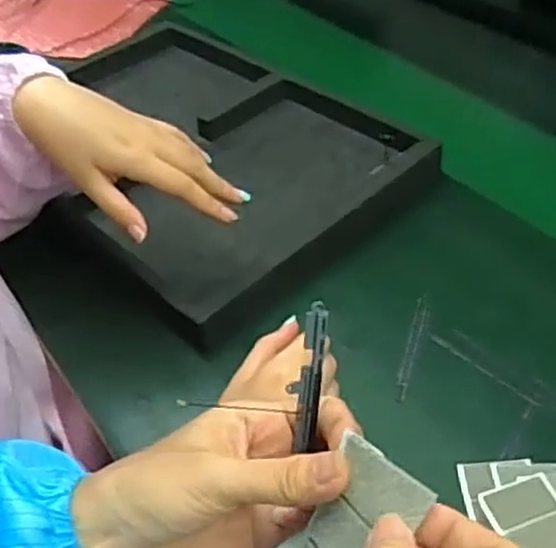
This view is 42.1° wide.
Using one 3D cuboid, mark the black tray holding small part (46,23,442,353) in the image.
[{"bbox_3d":[-0.102,-0.125,0.715,0.445,0.034,0.331,30,54,30],"label":"black tray holding small part"}]

